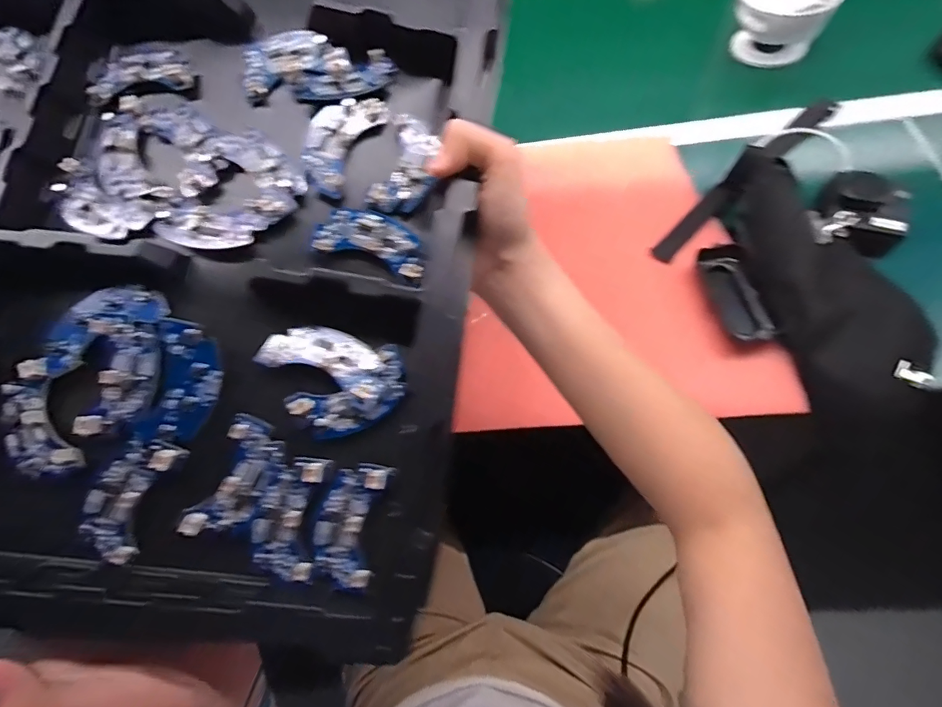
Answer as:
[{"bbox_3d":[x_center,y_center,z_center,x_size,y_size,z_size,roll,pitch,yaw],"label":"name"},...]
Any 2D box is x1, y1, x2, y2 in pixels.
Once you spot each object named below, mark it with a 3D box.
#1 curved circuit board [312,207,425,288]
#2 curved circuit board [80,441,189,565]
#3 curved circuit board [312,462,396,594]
[{"bbox_3d":[-0.055,-0.064,0.256,0.063,0.009,0.032,21,71,-5],"label":"curved circuit board"},{"bbox_3d":[-0.173,0.072,0.224,0.031,0.011,0.060,25,85,12],"label":"curved circuit board"},{"bbox_3d":[-0.064,0.090,0.233,0.034,0.013,0.063,8,70,6],"label":"curved circuit board"}]

